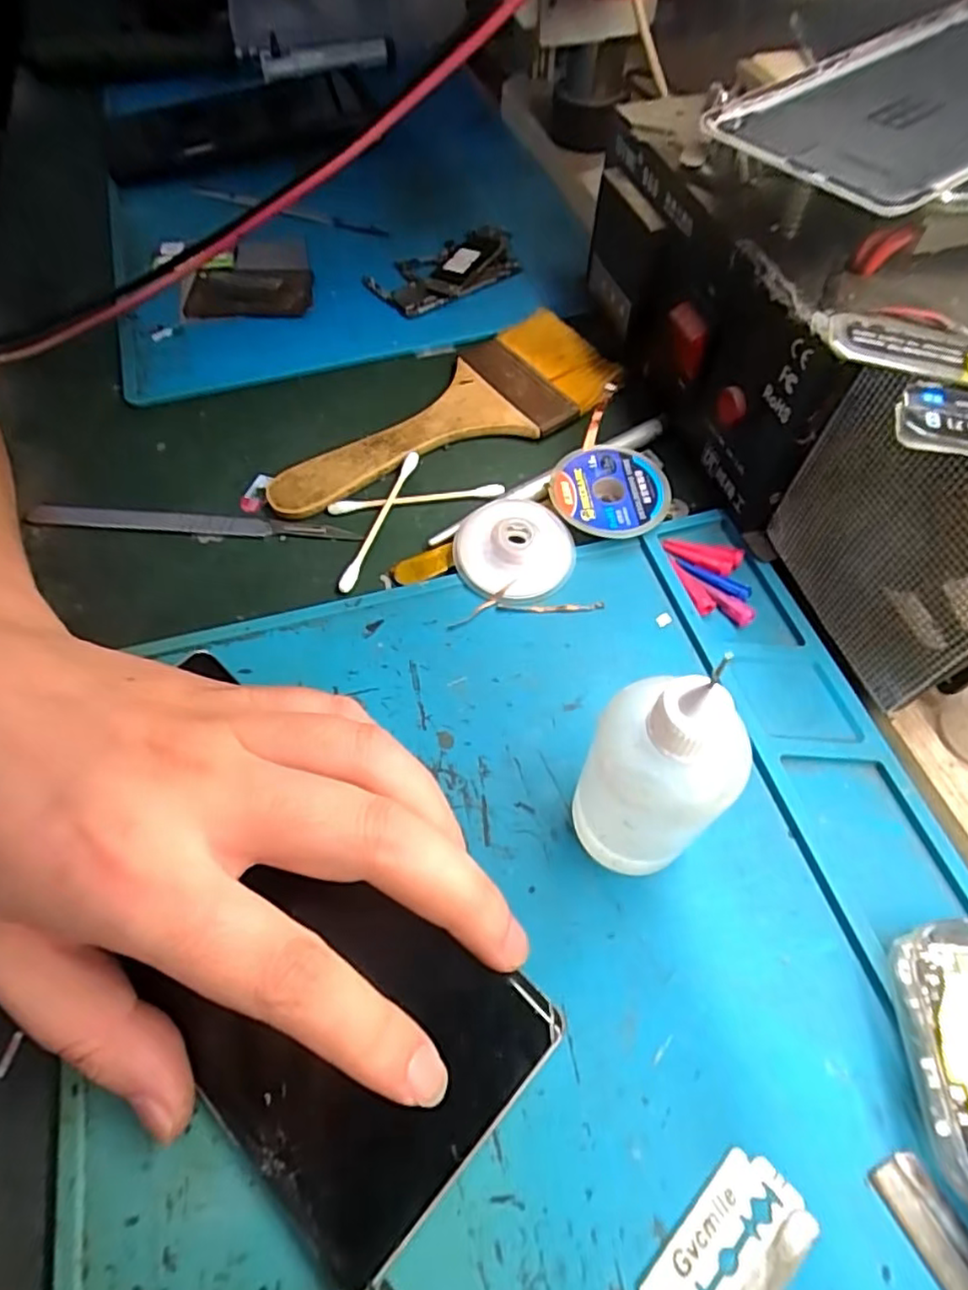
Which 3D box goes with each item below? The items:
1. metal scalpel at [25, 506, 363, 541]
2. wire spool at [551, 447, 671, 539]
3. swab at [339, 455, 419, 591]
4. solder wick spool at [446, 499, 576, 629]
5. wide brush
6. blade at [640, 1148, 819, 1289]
[{"bbox_3d":[-0.117,-0.048,0.263,0.131,0.006,0.010,3,59,3],"label":"metal scalpel"},{"bbox_3d":[0.049,-0.059,0.258,0.044,0.013,0.040,0,58,1],"label":"wire spool"},{"bbox_3d":[-0.041,-0.051,0.260,0.004,0.005,0.071,16,60,10],"label":"swab"},{"bbox_3d":[0.011,-0.033,0.245,0.044,0.013,0.050,1,59,2],"label":"solder wick spool"},{"bbox_3d":[-0.020,-0.102,0.287,0.158,0.012,0.066,-26,62,-14],"label":"wide brush"},{"bbox_3d":[0.055,0.138,0.147,0.042,0.004,0.023,-39,66,-21],"label":"blade"}]

